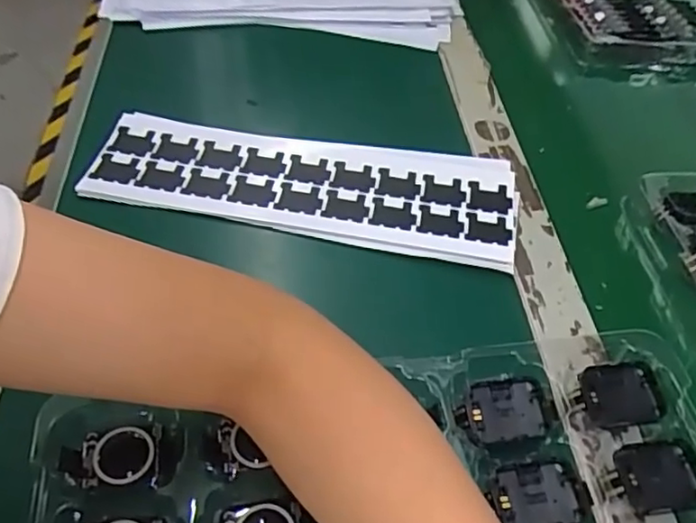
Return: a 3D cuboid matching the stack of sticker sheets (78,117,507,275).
[{"bbox_3d":[-0.035,-0.055,0.452,0.299,0.010,0.100,8,51,2],"label":"stack of sticker sheets"}]

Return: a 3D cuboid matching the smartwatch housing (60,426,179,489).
[{"bbox_3d":[-0.109,0.093,0.302,0.051,0.006,0.029,-2,49,-7],"label":"smartwatch housing"}]

